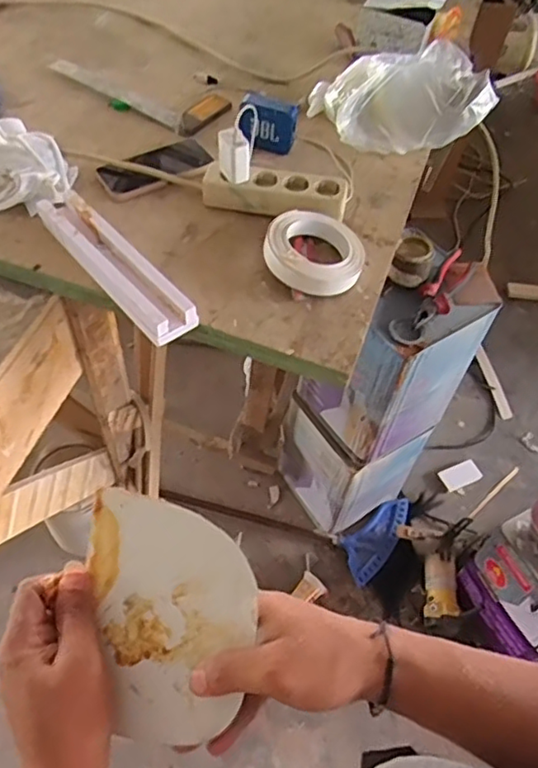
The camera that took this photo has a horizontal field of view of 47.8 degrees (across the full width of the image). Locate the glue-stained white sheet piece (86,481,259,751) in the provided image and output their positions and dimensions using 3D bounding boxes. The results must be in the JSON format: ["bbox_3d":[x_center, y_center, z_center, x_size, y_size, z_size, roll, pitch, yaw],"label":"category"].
[{"bbox_3d":[-0.066,0.145,0.376,0.113,0.008,0.142,9,91,18],"label":"glue-stained white sheet piece"}]

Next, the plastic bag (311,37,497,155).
[{"bbox_3d":[0.206,-0.461,0.979,0.237,0.108,0.184,-8,56,-11],"label":"plastic bag"}]

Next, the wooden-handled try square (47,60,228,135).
[{"bbox_3d":[-0.208,-0.507,1.028,0.287,0.023,0.139,31,58,16],"label":"wooden-handled try square"}]

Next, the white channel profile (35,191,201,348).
[{"bbox_3d":[-0.195,-0.149,0.758,0.060,0.039,0.273,-35,64,-26],"label":"white channel profile"}]

